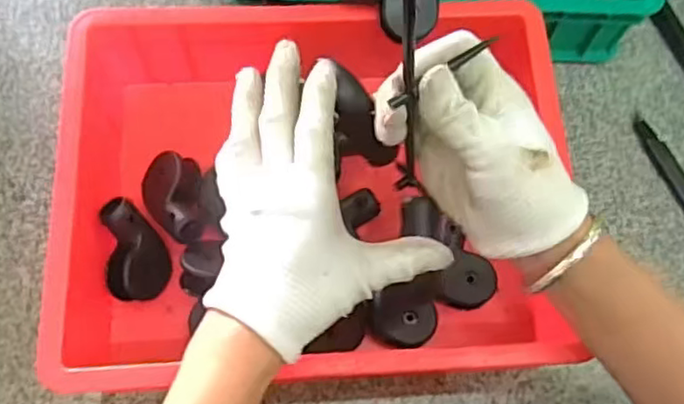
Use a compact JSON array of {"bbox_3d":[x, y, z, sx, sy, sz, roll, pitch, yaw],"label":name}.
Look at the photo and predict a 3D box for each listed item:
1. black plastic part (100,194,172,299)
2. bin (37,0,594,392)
[{"bbox_3d":[-0.150,0.037,0.469,0.030,0.053,0.068,-11,74,33],"label":"black plastic part"},{"bbox_3d":[-0.018,-0.010,0.477,0.342,0.086,0.266,-3,71,-3],"label":"bin"}]

